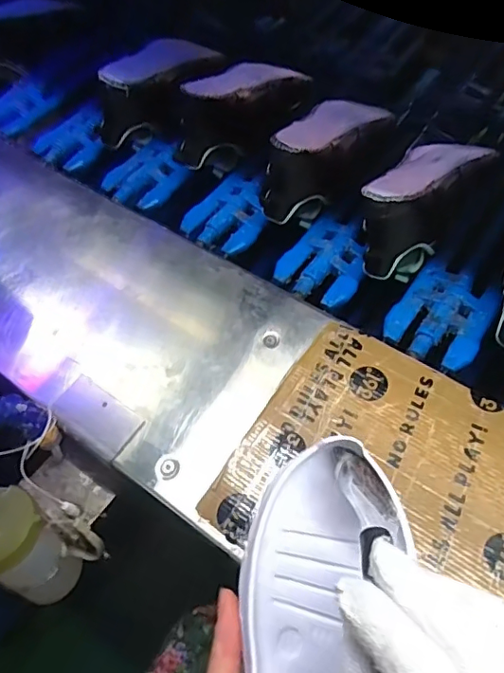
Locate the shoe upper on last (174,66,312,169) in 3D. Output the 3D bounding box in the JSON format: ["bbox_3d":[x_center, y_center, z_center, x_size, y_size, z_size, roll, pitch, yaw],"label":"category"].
[{"bbox_3d":[-0.022,-0.297,0.681,0.078,0.105,0.219,36,67,24],"label":"shoe upper on last"}]

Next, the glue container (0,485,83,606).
[{"bbox_3d":[-0.217,0.195,0.506,0.083,0.115,0.069,26,65,21],"label":"glue container"}]

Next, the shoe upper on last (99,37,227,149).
[{"bbox_3d":[-0.124,-0.340,0.720,0.068,0.097,0.210,21,62,17],"label":"shoe upper on last"}]

